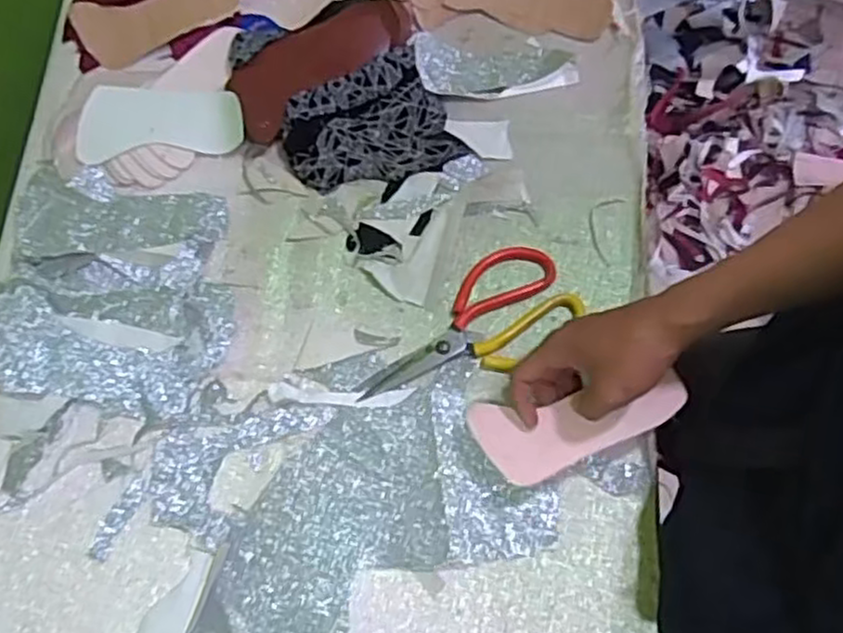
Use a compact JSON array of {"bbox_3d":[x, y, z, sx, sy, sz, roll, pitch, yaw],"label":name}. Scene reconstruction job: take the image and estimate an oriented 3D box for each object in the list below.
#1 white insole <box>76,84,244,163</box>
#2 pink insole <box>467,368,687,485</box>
[{"bbox_3d":[-0.250,-0.188,0.698,0.154,0.013,0.067,-5,97,-3],"label":"white insole"},{"bbox_3d":[0.124,0.087,0.572,0.165,0.010,0.065,-13,73,4],"label":"pink insole"}]

